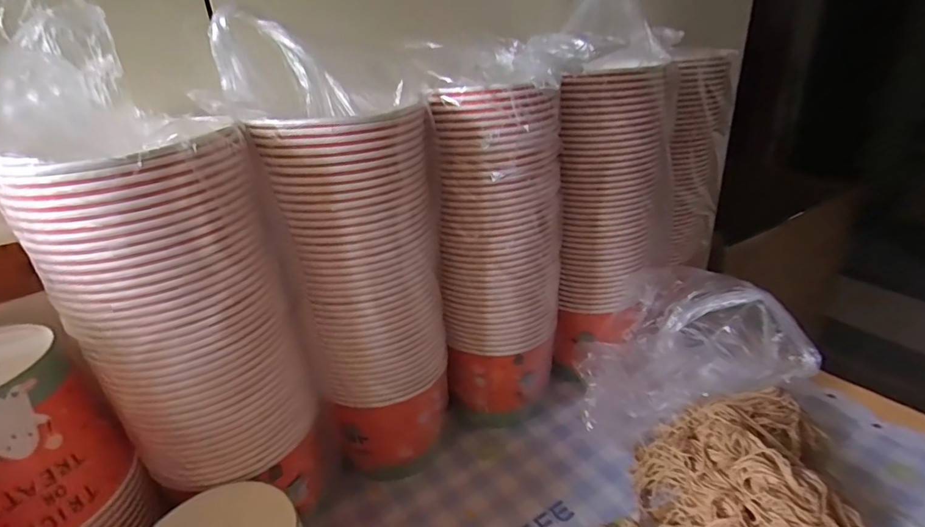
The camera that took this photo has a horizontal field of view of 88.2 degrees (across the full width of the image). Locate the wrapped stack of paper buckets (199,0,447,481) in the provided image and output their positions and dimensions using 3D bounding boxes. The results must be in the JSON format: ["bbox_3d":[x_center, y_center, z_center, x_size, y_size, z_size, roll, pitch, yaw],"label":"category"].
[{"bbox_3d":[-0.111,0.030,0.503,0.155,0.487,0.133,7,29,22],"label":"wrapped stack of paper buckets"}]

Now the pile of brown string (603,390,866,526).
[{"bbox_3d":[0.284,0.223,0.507,0.234,0.082,0.213,4,28,16],"label":"pile of brown string"}]

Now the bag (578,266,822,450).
[{"bbox_3d":[0.280,0.119,0.630,0.282,0.171,0.146,-9,27,-8],"label":"bag"}]

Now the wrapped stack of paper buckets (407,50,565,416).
[{"bbox_3d":[0.043,-0.003,0.573,0.148,0.464,0.121,2,27,12],"label":"wrapped stack of paper buckets"}]

